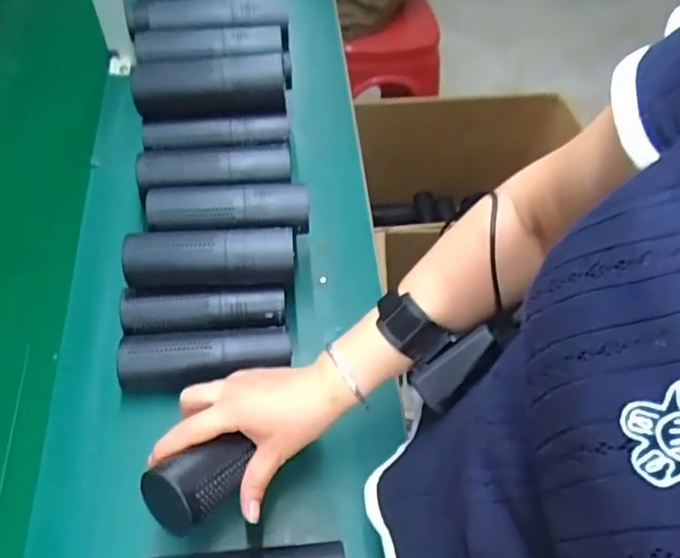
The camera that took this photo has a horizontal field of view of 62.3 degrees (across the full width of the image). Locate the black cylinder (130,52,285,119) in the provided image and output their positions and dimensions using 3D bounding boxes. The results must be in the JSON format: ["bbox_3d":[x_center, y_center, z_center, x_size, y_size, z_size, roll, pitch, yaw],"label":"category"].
[{"bbox_3d":[-0.147,-0.213,0.631,0.166,0.048,0.056,-5,57,-8],"label":"black cylinder"}]

